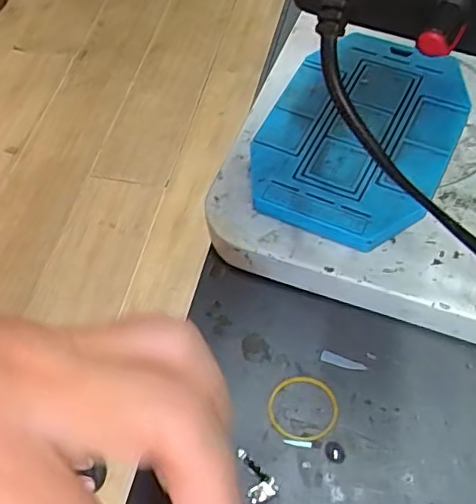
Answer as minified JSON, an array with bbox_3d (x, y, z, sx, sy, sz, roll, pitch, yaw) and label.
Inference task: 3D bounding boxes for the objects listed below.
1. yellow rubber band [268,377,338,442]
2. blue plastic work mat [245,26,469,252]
[{"bbox_3d":[0.027,0.065,0.247,0.029,0.004,0.028,-2,58,3],"label":"yellow rubber band"},{"bbox_3d":[0.058,-0.058,0.281,0.085,0.016,0.113,22,62,17],"label":"blue plastic work mat"}]

